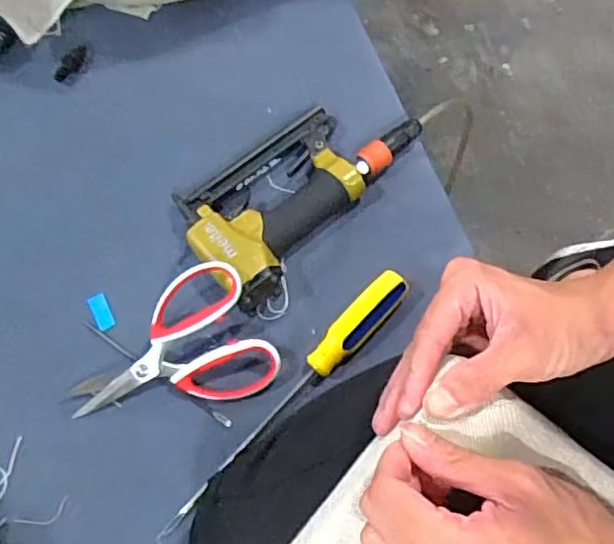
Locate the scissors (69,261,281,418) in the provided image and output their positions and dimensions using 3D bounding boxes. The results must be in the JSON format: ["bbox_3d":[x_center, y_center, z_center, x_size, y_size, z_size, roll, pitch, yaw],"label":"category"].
[{"bbox_3d":[-0.124,0.078,0.552,0.180,0.019,0.117,-27,88,5],"label":"scissors"}]

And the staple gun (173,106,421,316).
[{"bbox_3d":[-0.016,-0.092,0.609,0.128,0.038,0.254,38,75,16],"label":"staple gun"}]

